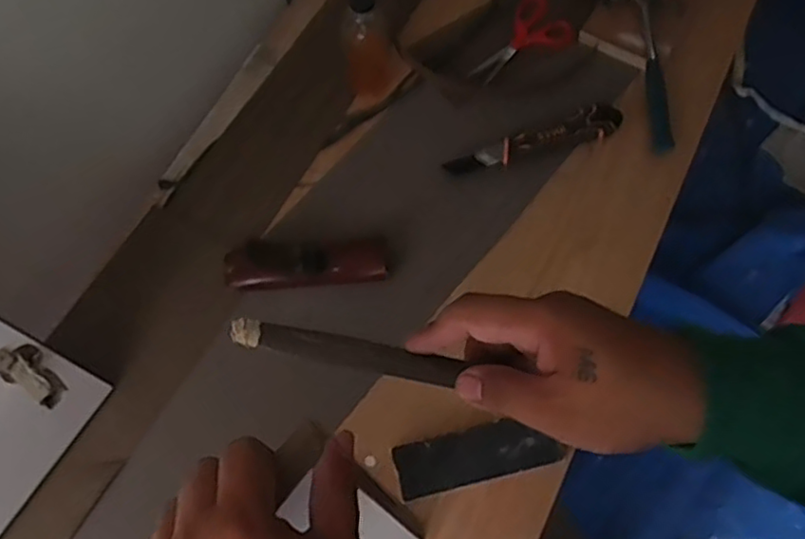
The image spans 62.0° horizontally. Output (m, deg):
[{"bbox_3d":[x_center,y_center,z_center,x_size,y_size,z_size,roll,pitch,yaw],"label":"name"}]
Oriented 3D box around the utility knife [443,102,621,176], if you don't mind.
[{"bbox_3d":[0.172,-0.166,0.866,0.236,0.017,0.049,-21,64,-7],"label":"utility knife"}]

